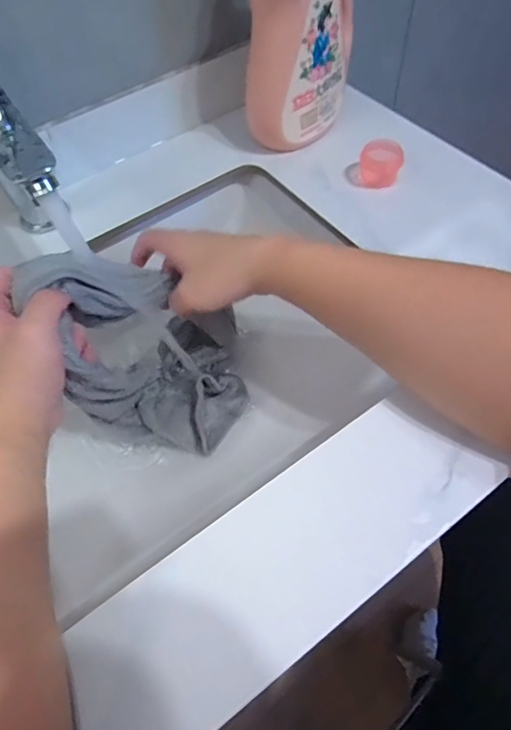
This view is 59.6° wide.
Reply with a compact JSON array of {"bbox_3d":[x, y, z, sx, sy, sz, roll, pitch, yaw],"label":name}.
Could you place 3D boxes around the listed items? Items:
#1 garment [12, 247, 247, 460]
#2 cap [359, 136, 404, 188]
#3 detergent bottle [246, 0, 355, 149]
[{"bbox_3d":[-0.083,-0.014,0.399,0.128,0.185,0.120,8,61,7],"label":"garment"},{"bbox_3d":[0.125,-0.202,0.447,0.038,0.035,0.038,-2,59,4],"label":"cap"},{"bbox_3d":[0.045,-0.329,0.419,0.074,0.215,0.113,19,63,15],"label":"detergent bottle"}]

